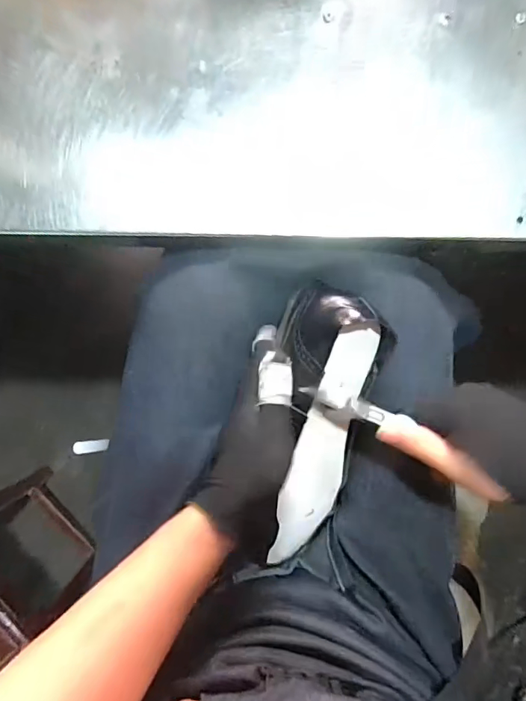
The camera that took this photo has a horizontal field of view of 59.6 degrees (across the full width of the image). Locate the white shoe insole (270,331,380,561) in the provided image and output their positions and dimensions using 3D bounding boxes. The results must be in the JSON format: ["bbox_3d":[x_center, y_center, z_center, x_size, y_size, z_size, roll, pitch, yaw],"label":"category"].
[{"bbox_3d":[0.052,0.093,0.399,0.048,0.028,0.233,14,108,0],"label":"white shoe insole"}]

